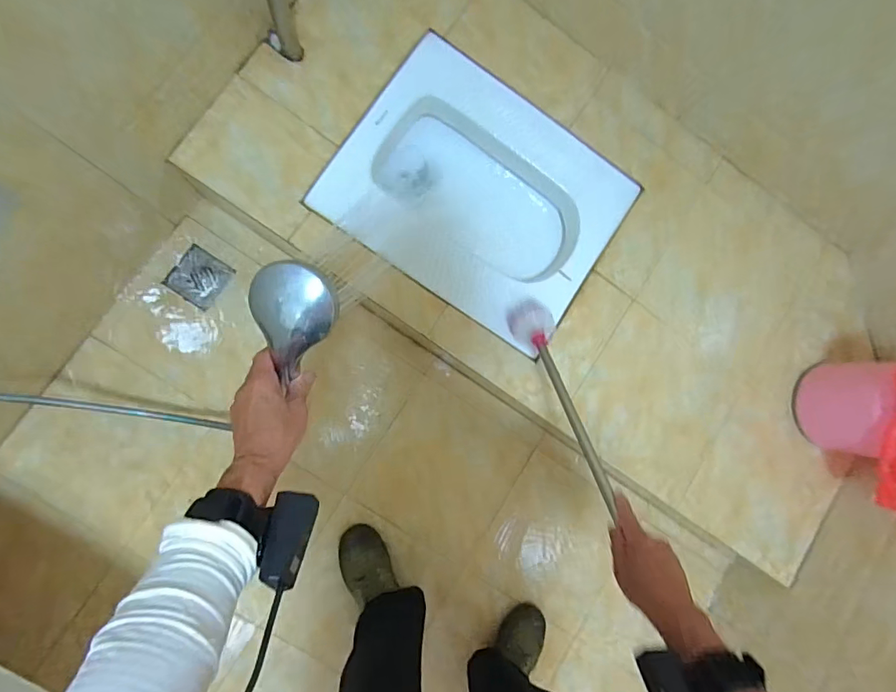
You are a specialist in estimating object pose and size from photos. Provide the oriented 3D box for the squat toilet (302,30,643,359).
[{"bbox_3d":[0.058,-0.295,0.969,0.523,0.167,0.432,33,85,-7],"label":"squat toilet"}]

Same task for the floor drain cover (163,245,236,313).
[{"bbox_3d":[-0.520,-0.143,0.979,0.095,0.005,0.107,37,76,-17],"label":"floor drain cover"}]

